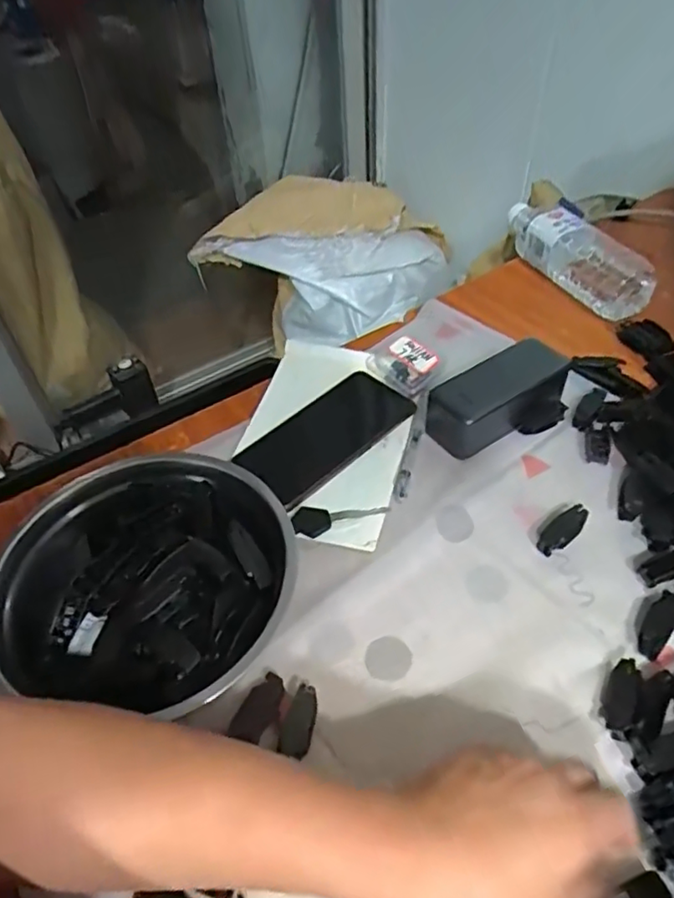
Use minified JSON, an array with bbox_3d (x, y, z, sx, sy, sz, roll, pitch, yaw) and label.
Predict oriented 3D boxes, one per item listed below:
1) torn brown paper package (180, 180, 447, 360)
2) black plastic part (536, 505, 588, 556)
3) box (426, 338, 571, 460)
[{"bbox_3d":[-0.029,-0.364,1.240,0.494,0.309,0.171,-10,47,-4],"label":"torn brown paper package"},{"bbox_3d":[0.177,0.063,0.468,0.049,0.014,0.019,-33,53,-24],"label":"black plastic part"},{"bbox_3d":[0.148,-0.046,0.549,0.136,0.054,0.063,-27,51,-19],"label":"box"}]

